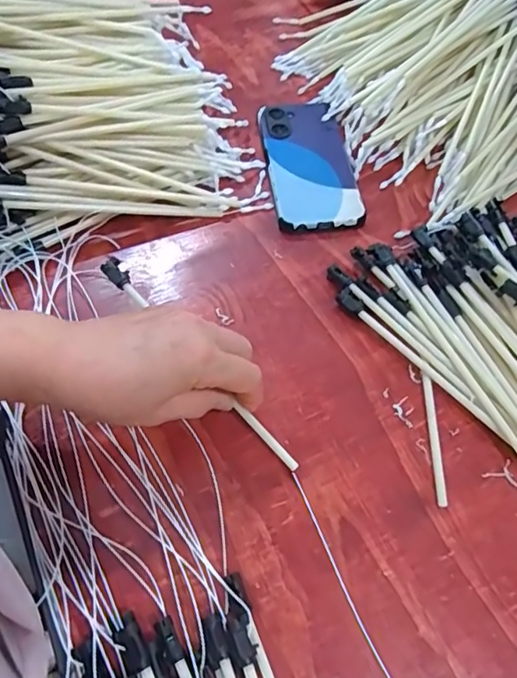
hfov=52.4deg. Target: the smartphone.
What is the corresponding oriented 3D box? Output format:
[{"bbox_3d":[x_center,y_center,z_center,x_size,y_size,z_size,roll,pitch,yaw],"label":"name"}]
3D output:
[{"bbox_3d":[0.047,-0.167,0.499,0.078,0.015,0.161,-5,59,-6],"label":"smartphone"}]

